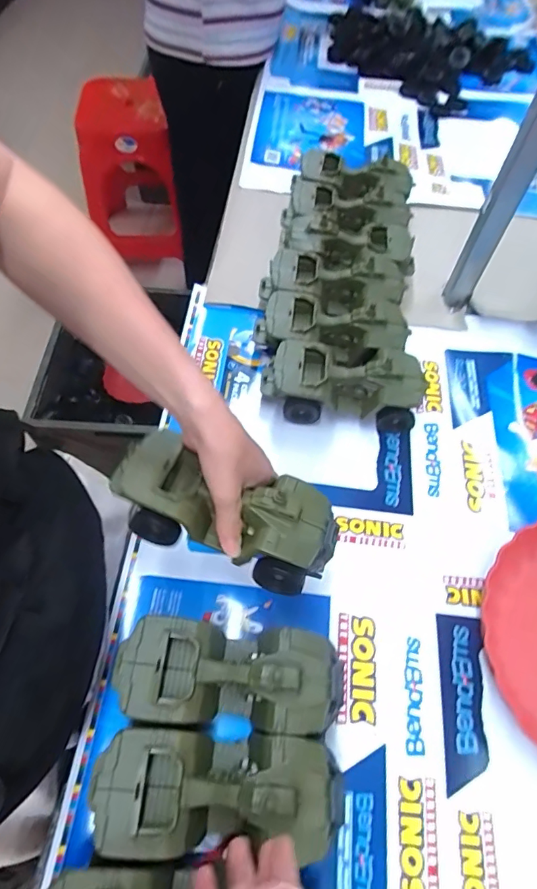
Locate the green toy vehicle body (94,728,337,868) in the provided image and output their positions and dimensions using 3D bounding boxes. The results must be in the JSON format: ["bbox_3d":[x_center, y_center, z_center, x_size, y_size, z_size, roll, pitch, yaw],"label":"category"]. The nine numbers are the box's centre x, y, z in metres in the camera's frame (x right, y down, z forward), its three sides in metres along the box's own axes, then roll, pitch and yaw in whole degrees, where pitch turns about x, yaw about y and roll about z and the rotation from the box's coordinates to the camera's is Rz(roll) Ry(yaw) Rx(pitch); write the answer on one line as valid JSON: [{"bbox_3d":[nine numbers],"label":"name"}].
[{"bbox_3d":[-0.039,0.272,0.372,0.185,0.077,0.077,4,61,-2],"label":"green toy vehicle body"}]

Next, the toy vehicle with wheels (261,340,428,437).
[{"bbox_3d":[0.087,-0.075,0.571,0.183,0.078,0.088,4,61,-1],"label":"toy vehicle with wheels"}]

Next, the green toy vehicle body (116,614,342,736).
[{"bbox_3d":[-0.033,0.201,0.412,0.186,0.078,0.075,5,61,-1],"label":"green toy vehicle body"}]

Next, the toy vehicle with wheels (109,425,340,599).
[{"bbox_3d":[-0.034,0.051,0.400,0.187,0.058,0.088,22,62,3],"label":"toy vehicle with wheels"}]

